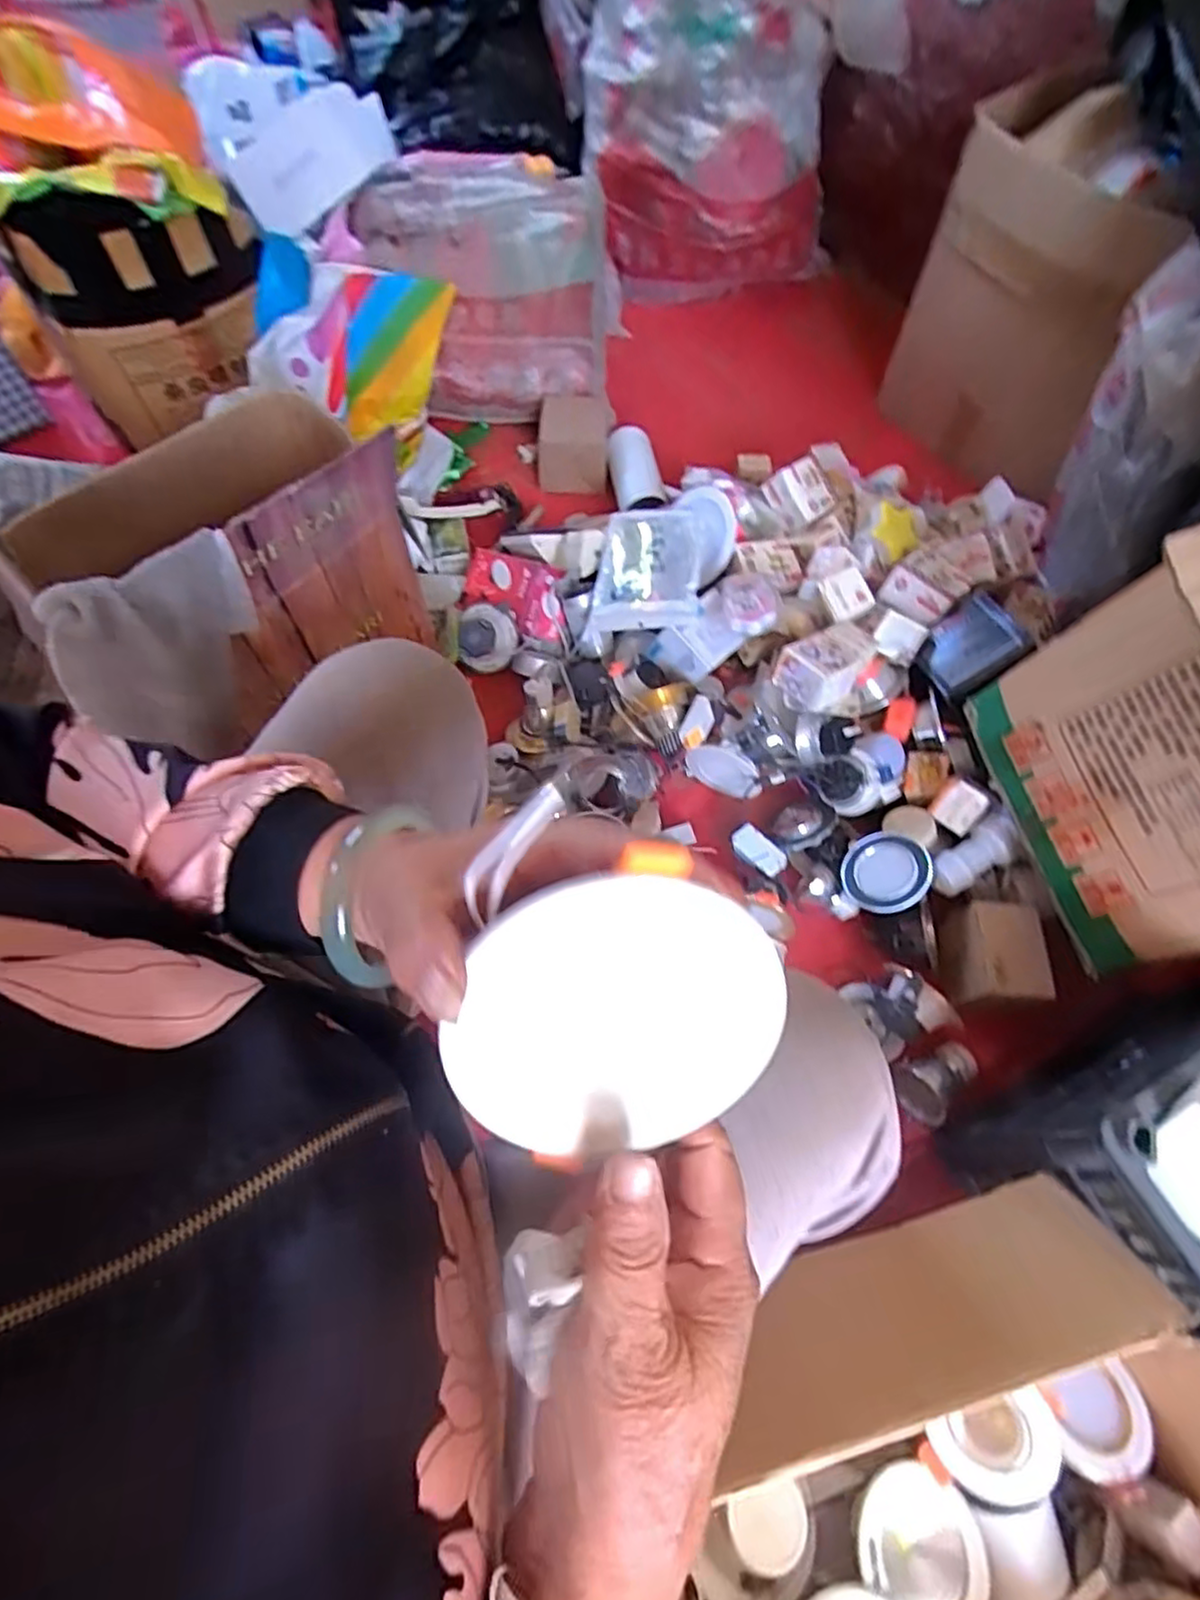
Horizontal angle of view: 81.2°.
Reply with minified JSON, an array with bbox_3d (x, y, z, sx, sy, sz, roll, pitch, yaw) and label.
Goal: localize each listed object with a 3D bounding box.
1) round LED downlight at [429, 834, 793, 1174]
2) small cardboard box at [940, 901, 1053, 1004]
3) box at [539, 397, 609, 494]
[{"bbox_3d":[0.003,0.060,0.223,0.098,0.101,0.035,-23,26,2],"label":"round LED downlight"},{"bbox_3d":[0.439,0.172,0.781,0.080,0.081,0.109,5,63,1],"label":"small cardboard box"},{"bbox_3d":[-0.044,-0.596,1.173,0.116,0.109,0.105,2,63,0],"label":"box"}]

